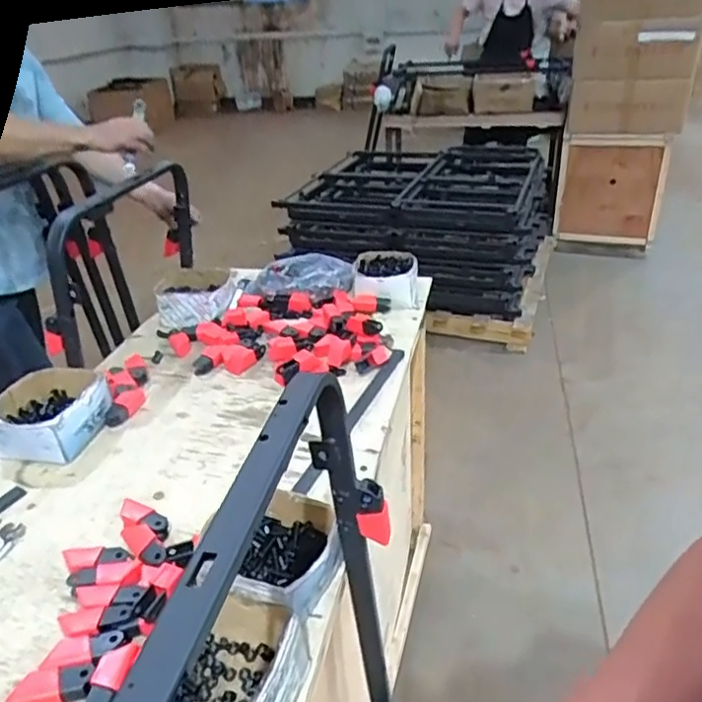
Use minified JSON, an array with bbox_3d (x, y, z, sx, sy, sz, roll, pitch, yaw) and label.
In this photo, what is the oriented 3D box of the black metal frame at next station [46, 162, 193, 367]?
[{"bbox_3d":[-0.534,-0.262,1.552,0.072,0.348,0.776,0,31,4],"label":"black metal frame at next station"}]

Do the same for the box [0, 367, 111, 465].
[{"bbox_3d":[-0.512,0.104,1.064,0.172,0.072,0.188,-1,31,3],"label":"box"}]

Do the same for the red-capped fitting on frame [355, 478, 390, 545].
[{"bbox_3d":[0.027,0.189,0.737,0.038,0.079,0.027,1,31,7],"label":"red-capped fitting on frame"}]

